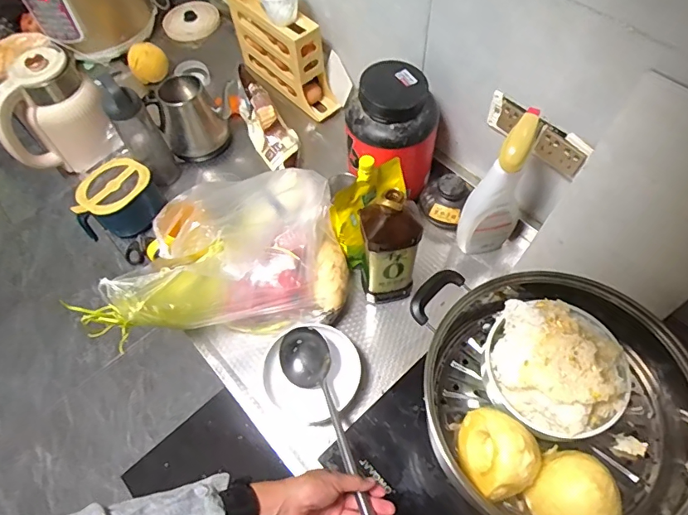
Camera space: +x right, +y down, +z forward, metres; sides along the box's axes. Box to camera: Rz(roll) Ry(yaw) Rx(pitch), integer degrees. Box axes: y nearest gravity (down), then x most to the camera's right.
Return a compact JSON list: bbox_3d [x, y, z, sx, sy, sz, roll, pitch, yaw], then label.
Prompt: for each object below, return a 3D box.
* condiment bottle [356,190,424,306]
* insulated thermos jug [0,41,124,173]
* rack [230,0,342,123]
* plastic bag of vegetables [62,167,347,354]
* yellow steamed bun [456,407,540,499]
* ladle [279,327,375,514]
[{"bbox_3d":[0.070,-0.013,0.715,0.088,0.260,0.060,-1,60,3],"label":"condiment bottle"},{"bbox_3d":[-0.559,-0.259,0.911,0.199,0.198,0.161,-41,66,-18],"label":"insulated thermos jug"},{"bbox_3d":[-0.136,-0.448,1.038,0.091,0.195,0.284,-40,66,-18],"label":"rack"},{"bbox_3d":[-0.202,-0.011,0.784,0.389,0.141,0.274,-10,60,-3],"label":"plastic bag of vegetables"},{"bbox_3d":[0.166,0.208,0.499,0.077,0.062,0.095,-22,61,-9],"label":"yellow steamed bun"},{"bbox_3d":[0.003,0.273,0.637,0.074,0.079,0.412,-22,46,-9],"label":"ladle"}]

